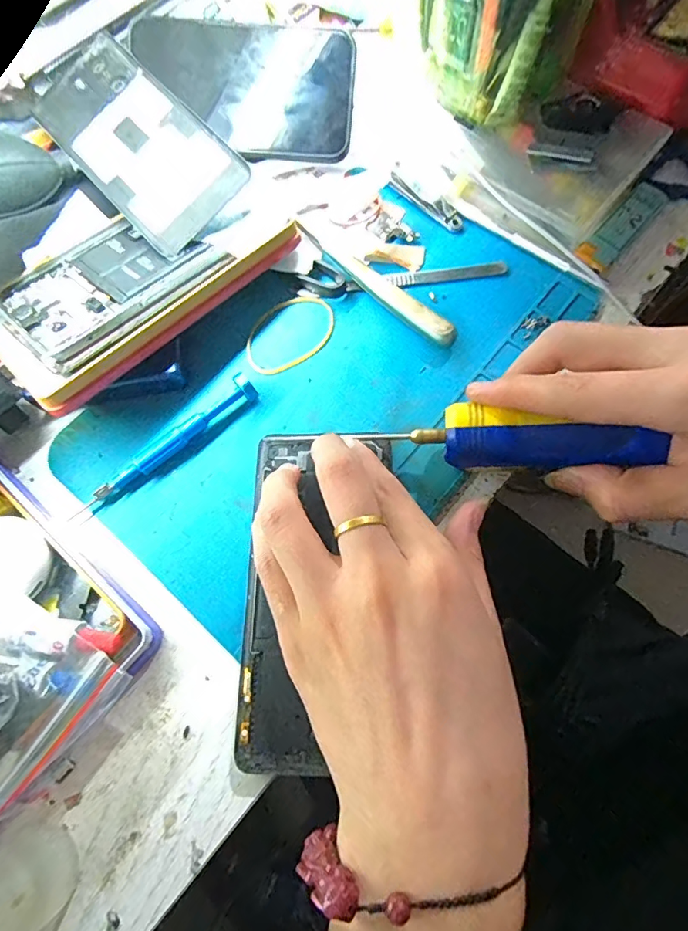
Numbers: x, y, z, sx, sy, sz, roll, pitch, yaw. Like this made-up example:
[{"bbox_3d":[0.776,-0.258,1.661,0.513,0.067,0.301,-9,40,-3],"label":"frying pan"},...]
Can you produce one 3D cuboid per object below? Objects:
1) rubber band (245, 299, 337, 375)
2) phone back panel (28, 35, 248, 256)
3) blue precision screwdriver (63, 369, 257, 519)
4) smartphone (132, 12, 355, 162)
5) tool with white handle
[{"bbox_3d":[-0.033,-0.082,0.287,0.062,0.004,0.043,-36,72,-9],"label":"rubber band"},{"bbox_3d":[-0.132,-0.205,0.292,0.073,0.005,0.159,-43,77,2],"label":"phone back panel"},{"bbox_3d":[-0.099,-0.010,0.257,0.117,0.016,0.012,-37,72,-10],"label":"blue precision screwdriver"},{"bbox_3d":[-0.065,-0.245,0.304,0.140,0.007,0.072,7,105,2],"label":"smartphone"},{"bbox_3d":[0.017,-0.116,0.289,0.014,0.013,0.130,-43,74,-12],"label":"tool with white handle"}]

